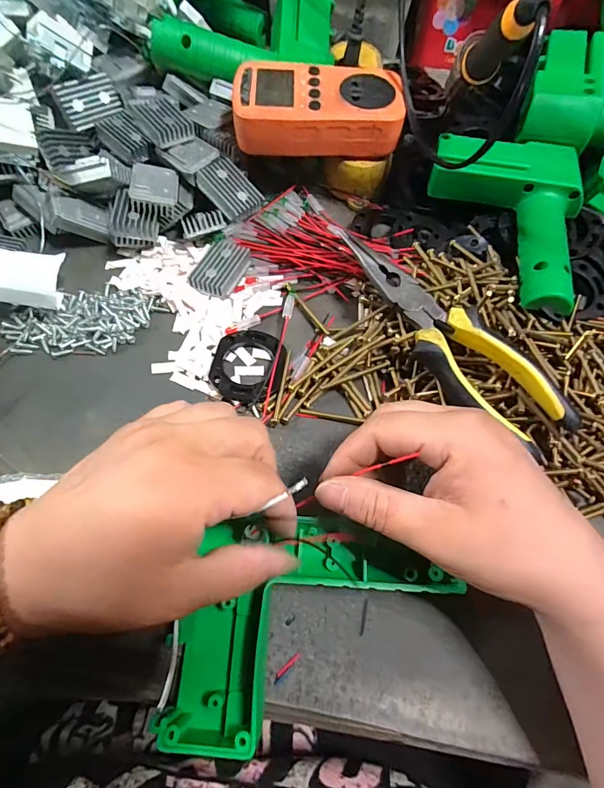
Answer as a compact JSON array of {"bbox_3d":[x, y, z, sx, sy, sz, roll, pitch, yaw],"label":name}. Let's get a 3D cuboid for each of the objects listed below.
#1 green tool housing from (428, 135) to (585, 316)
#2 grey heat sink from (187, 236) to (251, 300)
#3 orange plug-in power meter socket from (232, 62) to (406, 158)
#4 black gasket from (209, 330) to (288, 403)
[{"bbox_3d":[0.150,-0.131,0.310,0.109,0.040,0.150,13,68,4],"label":"green tool housing"},{"bbox_3d":[-0.060,-0.095,0.303,0.030,0.015,0.049,23,69,8],"label":"grey heat sink"},{"bbox_3d":[0.012,-0.222,0.315,0.124,0.032,0.062,0,67,-2],"label":"orange plug-in power meter socket"},{"bbox_3d":[-0.037,-0.022,0.281,0.051,0.006,0.056,9,68,2],"label":"black gasket"}]

